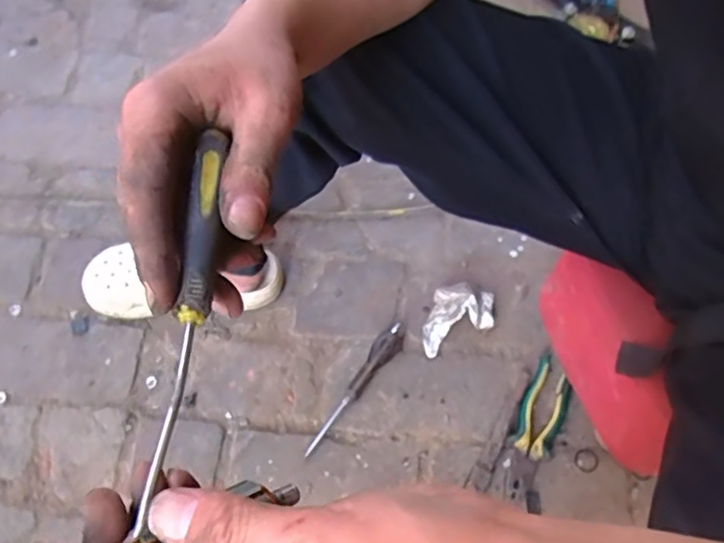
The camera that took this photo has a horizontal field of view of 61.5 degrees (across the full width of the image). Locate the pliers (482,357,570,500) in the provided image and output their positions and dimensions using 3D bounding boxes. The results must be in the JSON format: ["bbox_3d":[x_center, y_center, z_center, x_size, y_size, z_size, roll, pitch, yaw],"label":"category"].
[{"bbox_3d":[0.213,0.197,0.753,0.053,0.015,0.182,26,66,13],"label":"pliers"}]

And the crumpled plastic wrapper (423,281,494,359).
[{"bbox_3d":[0.130,0.068,0.810,0.086,0.036,0.101,14,64,8],"label":"crumpled plastic wrapper"}]

